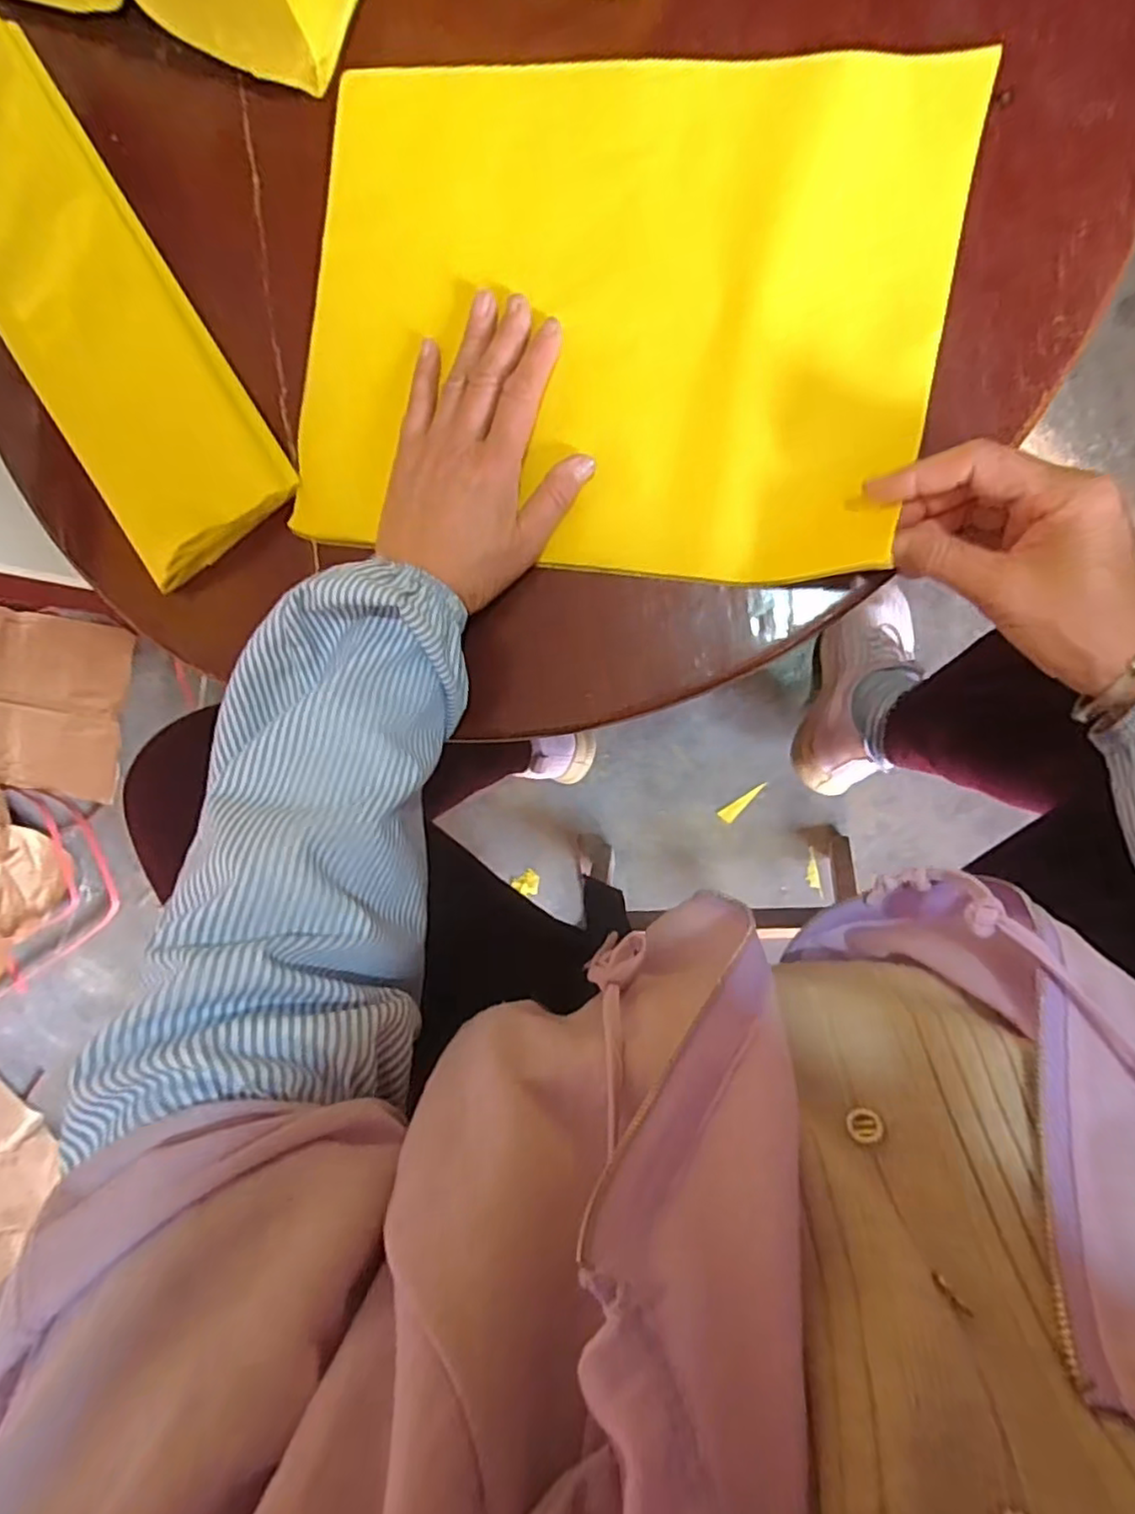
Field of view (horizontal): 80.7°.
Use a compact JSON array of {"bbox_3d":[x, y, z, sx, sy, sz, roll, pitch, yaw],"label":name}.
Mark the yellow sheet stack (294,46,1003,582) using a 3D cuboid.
[{"bbox_3d":[0.025,-0.242,0.371,0.345,0.017,0.261,8,95,7],"label":"yellow sheet stack"}]

